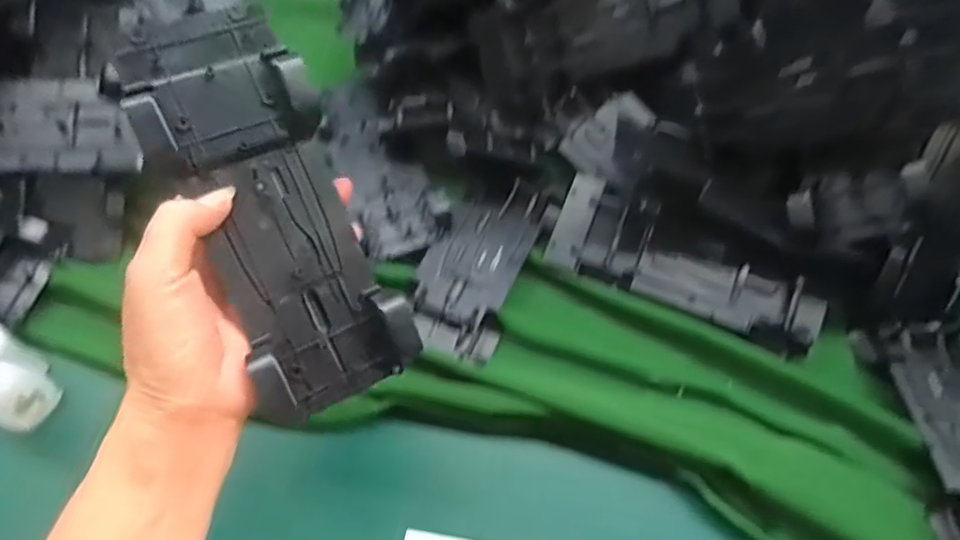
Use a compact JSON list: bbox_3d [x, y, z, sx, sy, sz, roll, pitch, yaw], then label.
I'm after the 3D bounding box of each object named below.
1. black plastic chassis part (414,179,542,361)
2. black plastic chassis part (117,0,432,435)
[{"bbox_3d":[-0.004,-0.007,0.425,0.068,0.014,0.149,18,61,8],"label":"black plastic chassis part"},{"bbox_3d":[-0.096,-0.024,0.280,0.077,0.029,0.190,-23,100,-11],"label":"black plastic chassis part"}]

